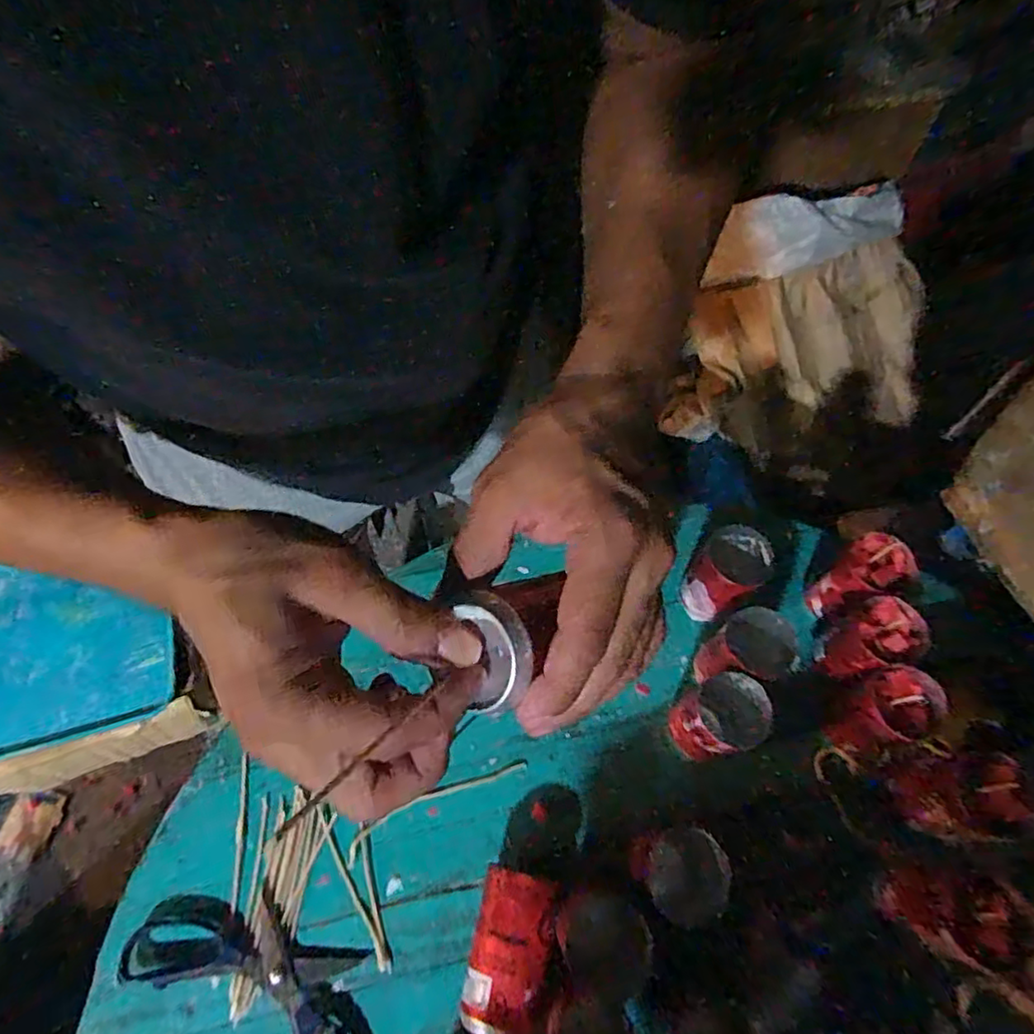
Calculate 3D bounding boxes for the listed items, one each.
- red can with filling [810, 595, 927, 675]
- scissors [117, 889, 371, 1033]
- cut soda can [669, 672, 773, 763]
[{"bbox_3d":[0.278,0.100,0.501,0.051,0.080,0.051,-20,65,-10],"label":"red can with filling"},{"bbox_3d":[-0.176,0.330,0.436,0.198,0.011,0.090,29,67,13],"label":"scissors"},{"bbox_3d":[0.149,0.151,0.469,0.058,0.074,0.054,-26,67,-12],"label":"cut soda can"}]

